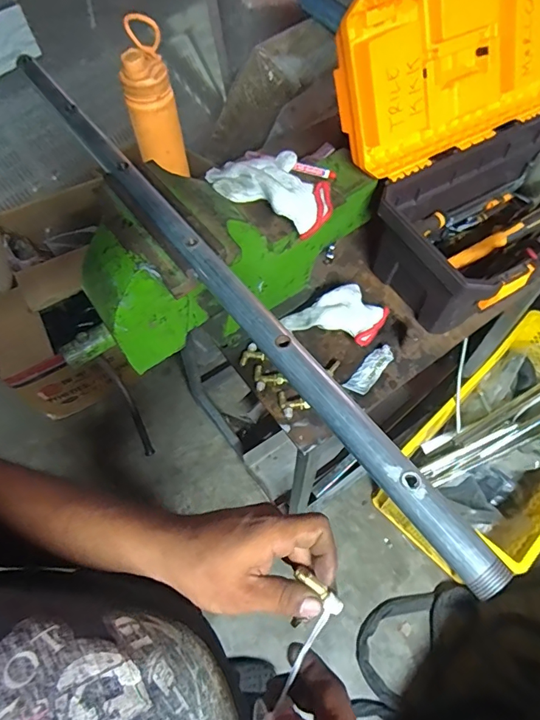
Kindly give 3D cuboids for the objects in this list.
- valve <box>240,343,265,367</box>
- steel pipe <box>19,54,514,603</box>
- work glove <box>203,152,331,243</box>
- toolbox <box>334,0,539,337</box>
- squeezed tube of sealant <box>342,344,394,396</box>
[{"bbox_3d":[-0.030,-0.010,0.691,0.037,0.009,0.034,-11,60,-5],"label":"valve"},{"bbox_3d":[-0.080,-0.118,0.487,0.031,0.022,0.809,-33,64,-17],"label":"steel pipe"},{"bbox_3d":[0.011,-0.240,0.610,0.159,0.050,0.123,26,63,16],"label":"work glove"},{"bbox_3d":[0.343,-0.319,0.678,0.449,0.310,0.349,-29,63,-15],"label":"toolbox"},{"bbox_3d":[0.149,0.014,0.680,0.032,0.015,0.089,35,66,20],"label":"squeezed tube of sealant"}]

